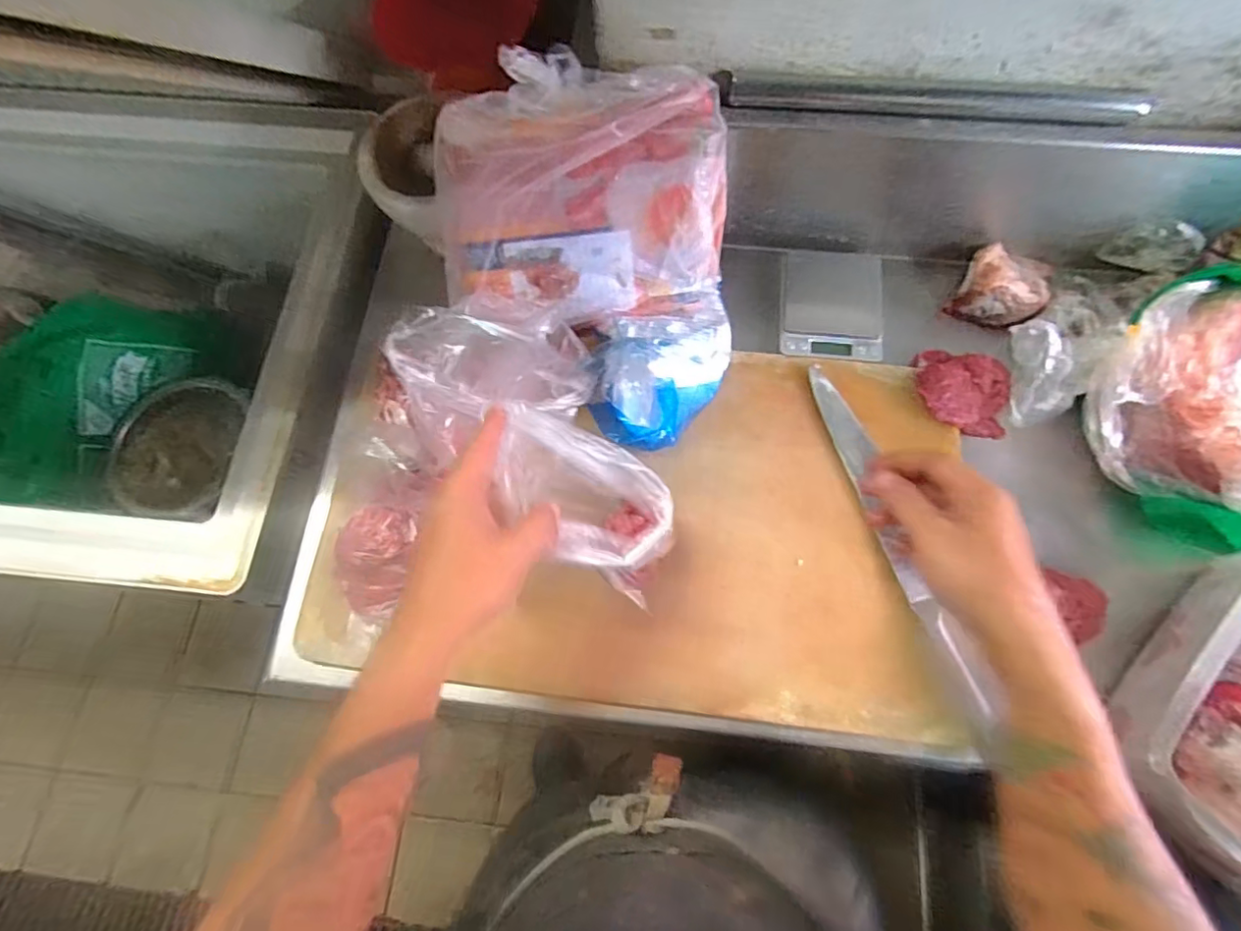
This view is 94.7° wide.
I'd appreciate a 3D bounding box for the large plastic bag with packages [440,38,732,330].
[{"bbox_3d":[-0.038,-0.240,0.536,0.267,0.159,0.159,-18,71,-4],"label":"large plastic bag with packages"}]

